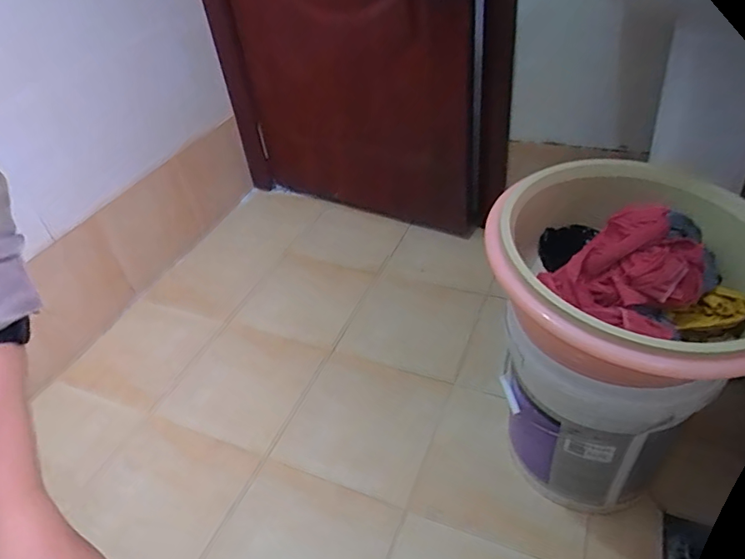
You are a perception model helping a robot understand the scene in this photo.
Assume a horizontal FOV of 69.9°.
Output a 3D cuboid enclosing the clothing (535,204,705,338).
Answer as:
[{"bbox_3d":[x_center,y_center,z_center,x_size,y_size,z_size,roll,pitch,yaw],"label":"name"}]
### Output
[{"bbox_3d":[0.327,-0.026,0.685,0.173,0.111,0.143,22,48,31],"label":"clothing"}]

